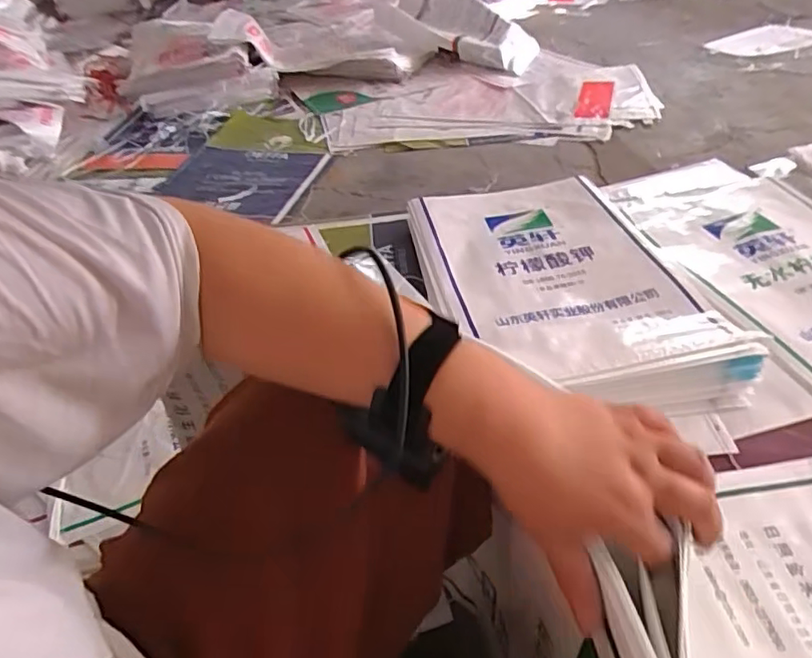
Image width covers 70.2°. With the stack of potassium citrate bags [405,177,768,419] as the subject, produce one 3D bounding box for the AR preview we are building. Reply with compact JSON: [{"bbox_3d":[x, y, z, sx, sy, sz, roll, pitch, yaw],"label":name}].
[{"bbox_3d":[0.339,-0.135,1.332,0.518,0.076,0.890,-12,42,-6],"label":"stack of potassium citrate bags"}]

